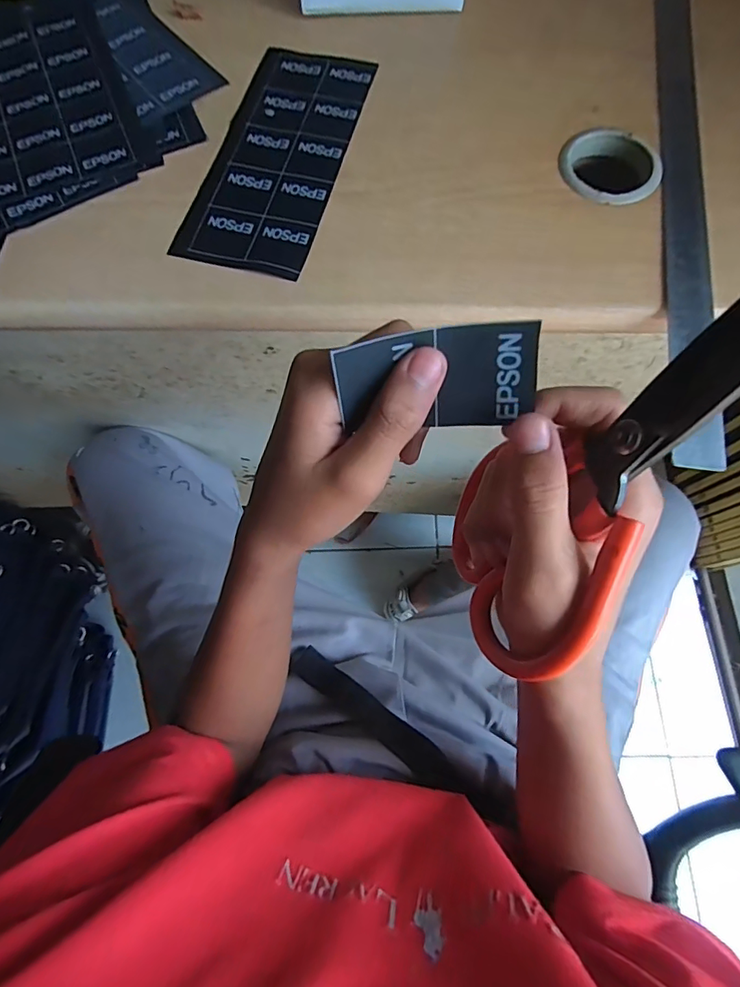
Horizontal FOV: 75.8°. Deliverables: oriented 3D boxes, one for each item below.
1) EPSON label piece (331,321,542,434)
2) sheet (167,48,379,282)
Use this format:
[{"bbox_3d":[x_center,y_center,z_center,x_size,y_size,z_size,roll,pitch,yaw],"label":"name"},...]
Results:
[{"bbox_3d":[0.026,-0.042,0.182,0.075,0.010,0.037,-4,115,5],"label":"EPSON label piece"},{"bbox_3d":[-0.065,-0.247,0.344,0.091,0.004,0.207,14,74,5],"label":"sheet"}]

